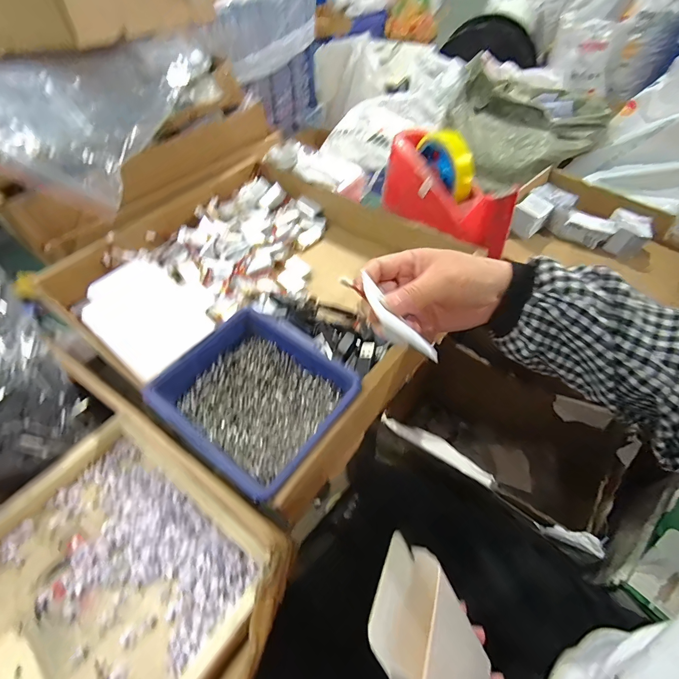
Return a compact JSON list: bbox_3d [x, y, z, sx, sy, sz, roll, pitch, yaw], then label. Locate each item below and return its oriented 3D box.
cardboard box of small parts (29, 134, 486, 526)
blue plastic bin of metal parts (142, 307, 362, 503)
[{"bbox_3d":[-0.082,-0.058,0.421,0.364,0.070,0.343,30,58,23],"label":"cardboard box of small parts"},{"bbox_3d":[-0.070,0.050,0.316,0.133,0.049,0.123,31,58,23],"label":"blue plastic bin of metal parts"}]

